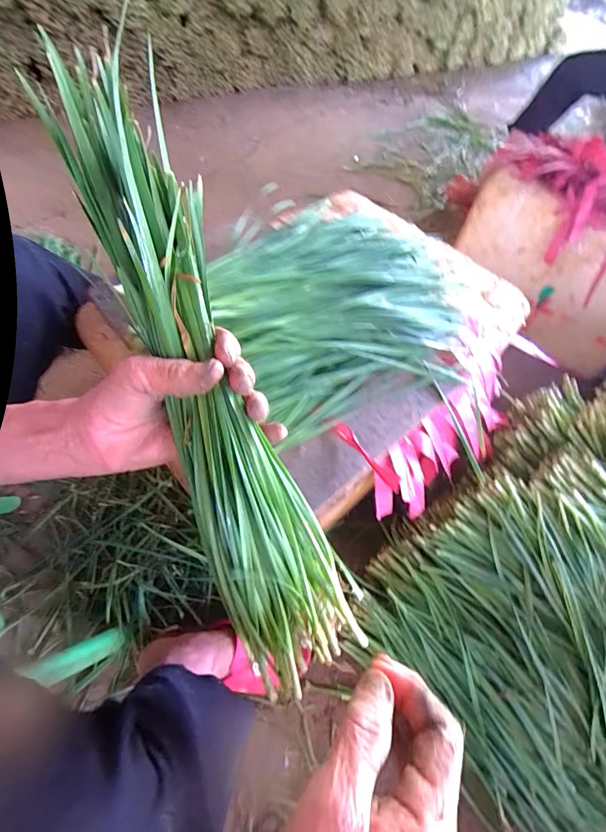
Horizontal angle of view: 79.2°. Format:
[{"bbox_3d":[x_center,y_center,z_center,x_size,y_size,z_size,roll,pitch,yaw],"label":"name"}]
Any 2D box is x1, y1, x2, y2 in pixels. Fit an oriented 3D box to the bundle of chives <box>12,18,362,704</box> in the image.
[{"bbox_3d":[-0.062,-0.027,0.232,0.079,0.061,0.391,-21,94,-12],"label":"bundle of chives"}]

